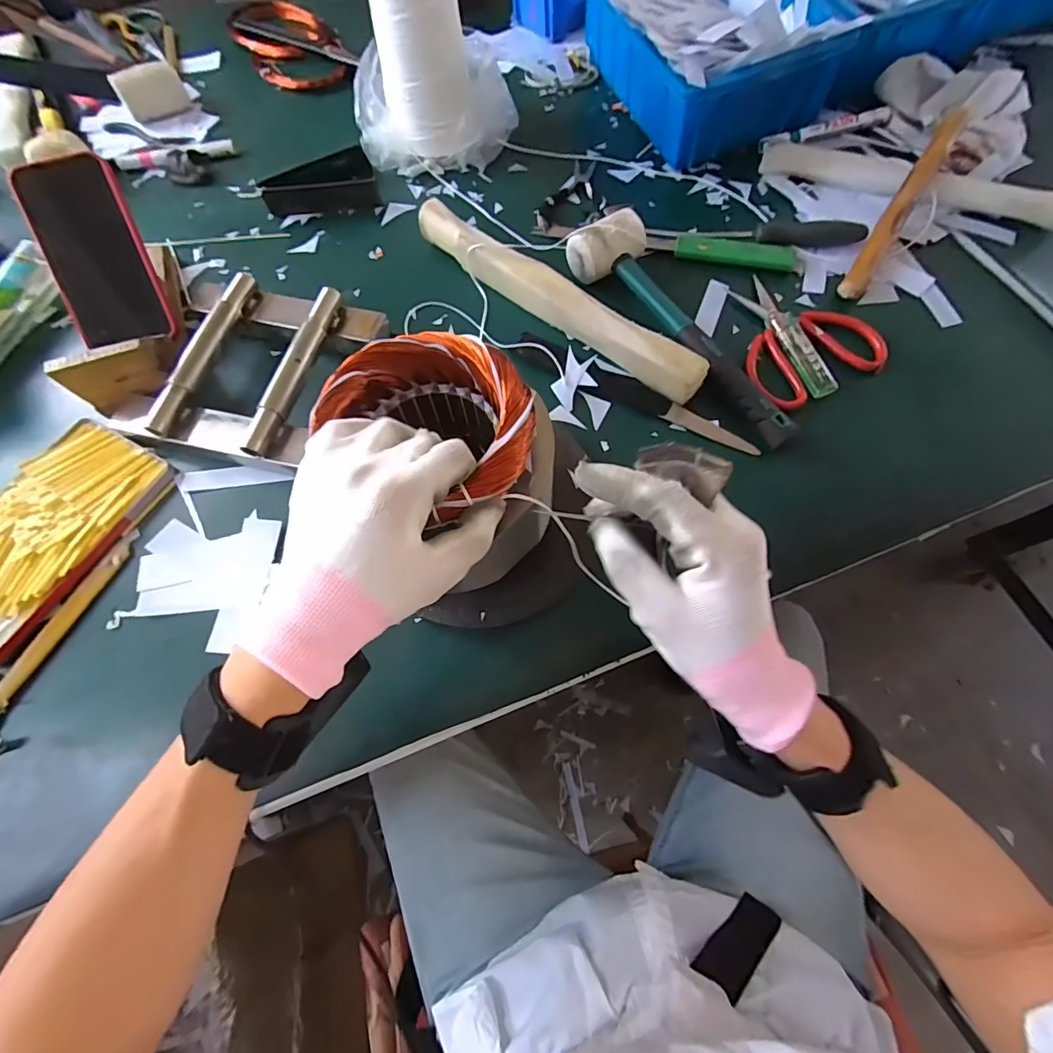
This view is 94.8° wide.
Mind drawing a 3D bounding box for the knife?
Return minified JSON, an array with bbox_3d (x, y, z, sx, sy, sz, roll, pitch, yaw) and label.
[{"bbox_3d":[0.130,-0.107,0.438,0.165,0.013,0.026,26,71,12],"label":"knife"}]

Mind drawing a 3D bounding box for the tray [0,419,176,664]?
[{"bbox_3d":[-0.405,0.005,0.405,0.120,0.017,0.197,25,71,11],"label":"tray"}]

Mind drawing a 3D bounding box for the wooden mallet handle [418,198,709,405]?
[{"bbox_3d":[0.023,-0.224,0.463,0.334,0.036,0.034,37,74,15],"label":"wooden mallet handle"}]

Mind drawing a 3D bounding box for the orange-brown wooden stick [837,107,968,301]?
[{"bbox_3d":[0.371,-0.318,0.479,0.020,0.017,0.235,32,86,14],"label":"orange-brown wooden stick"}]

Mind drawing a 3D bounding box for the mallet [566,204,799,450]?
[{"bbox_3d":[0.138,-0.183,0.440,0.070,0.041,0.277,-29,70,-10],"label":"mallet"}]

